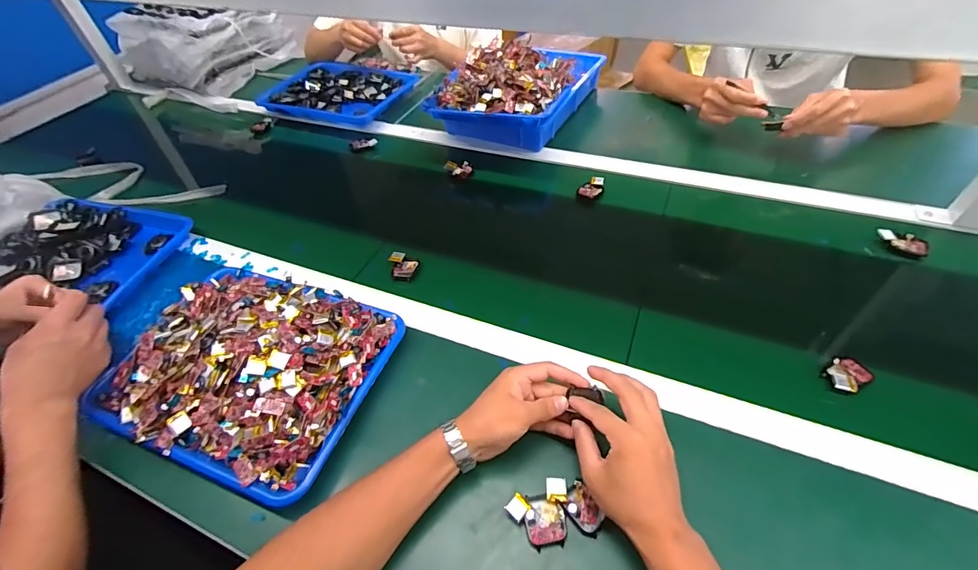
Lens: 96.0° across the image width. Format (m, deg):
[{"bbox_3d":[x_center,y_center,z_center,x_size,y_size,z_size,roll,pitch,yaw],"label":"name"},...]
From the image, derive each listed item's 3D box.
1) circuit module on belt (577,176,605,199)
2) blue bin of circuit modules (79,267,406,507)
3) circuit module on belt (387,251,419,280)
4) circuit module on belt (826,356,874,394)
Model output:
[{"bbox_3d":[0.181,-0.173,0.777,0.044,0.019,0.043,7,50,11],"label":"circuit module on belt"},{"bbox_3d":[-0.295,0.088,0.536,0.311,0.062,0.246,14,51,17],"label":"blue bin of circuit modules"},{"bbox_3d":[-0.134,-0.031,0.680,0.045,0.014,0.043,4,49,9],"label":"circuit module on belt"},{"bbox_3d":[0.412,0.101,0.505,0.056,0.013,0.038,-27,52,-17],"label":"circuit module on belt"}]

